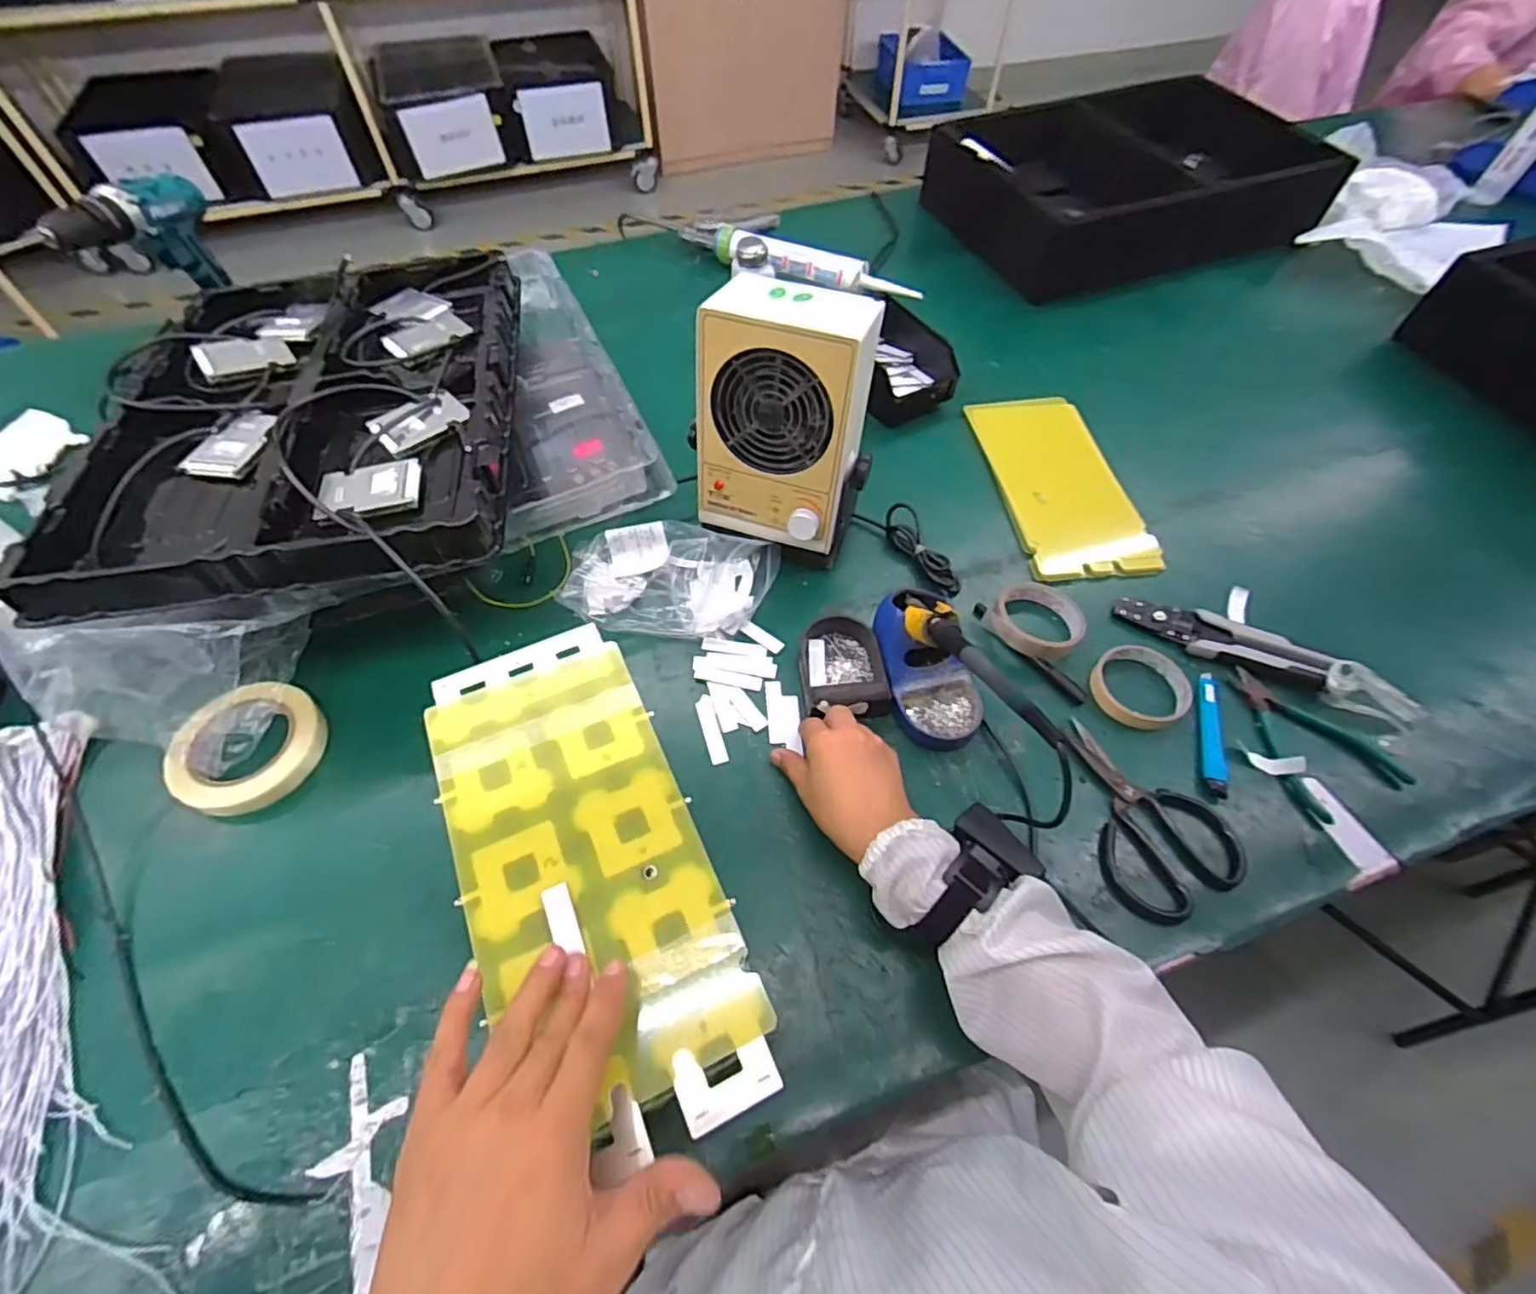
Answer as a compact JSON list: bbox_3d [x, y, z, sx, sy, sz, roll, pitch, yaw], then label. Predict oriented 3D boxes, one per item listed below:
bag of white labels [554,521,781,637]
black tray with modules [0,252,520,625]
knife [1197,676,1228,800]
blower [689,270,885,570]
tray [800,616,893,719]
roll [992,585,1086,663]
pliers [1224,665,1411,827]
[{"bbox_3d":[-0.103,-0.075,0.679,0.217,0.049,0.121,7,57,4],"label":"bag of white labels"},{"bbox_3d":[-0.430,-0.243,0.638,0.349,0.056,0.476,-8,58,-5],"label":"black tray with modules"},{"bbox_3d":[0.410,0.076,0.606,0.020,0.011,0.127,13,58,8],"label":"knife"},{"bbox_3d":[0.018,-0.204,0.645,0.149,0.247,0.124,21,59,12],"label":"blower"},{"bbox_3d":[0.070,0.016,0.633,0.079,0.034,0.106,-5,57,-4],"label":"tray"},{"bbox_3d":[0.272,-0.030,0.661,0.081,0.028,0.082,0,57,0],"label":"roll"},{"bbox_3d":[0.490,0.085,0.606,0.095,0.011,0.153,-31,63,-19],"label":"pliers"}]

